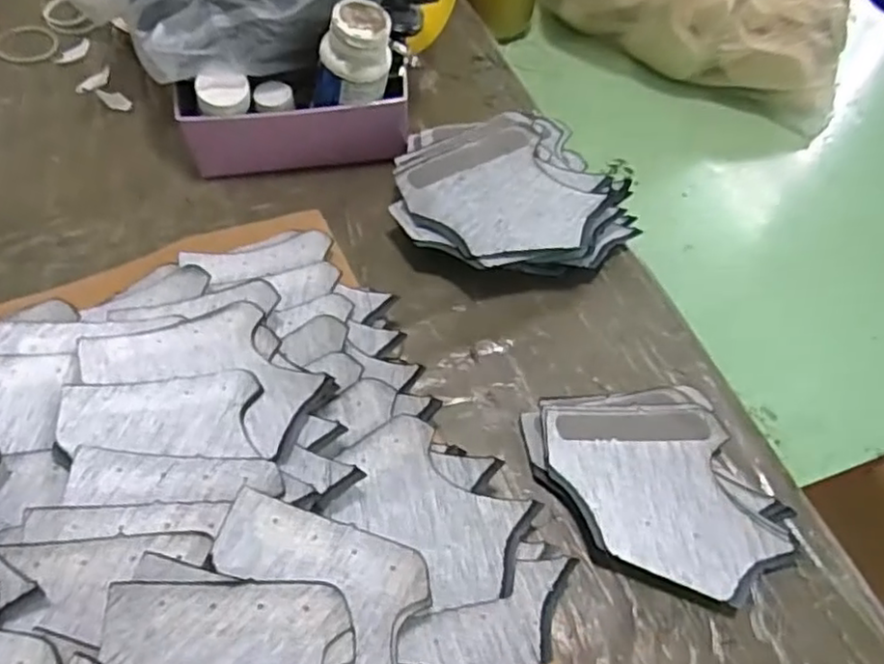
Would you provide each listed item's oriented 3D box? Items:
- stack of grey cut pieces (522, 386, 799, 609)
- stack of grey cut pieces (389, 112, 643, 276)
[{"bbox_3d":[0.125,0.086,0.395,0.109,0.018,0.141,-27,61,-18],"label":"stack of grey cut pieces"},{"bbox_3d":[0.052,-0.098,0.490,0.165,0.058,0.132,0,56,-2],"label":"stack of grey cut pieces"}]

